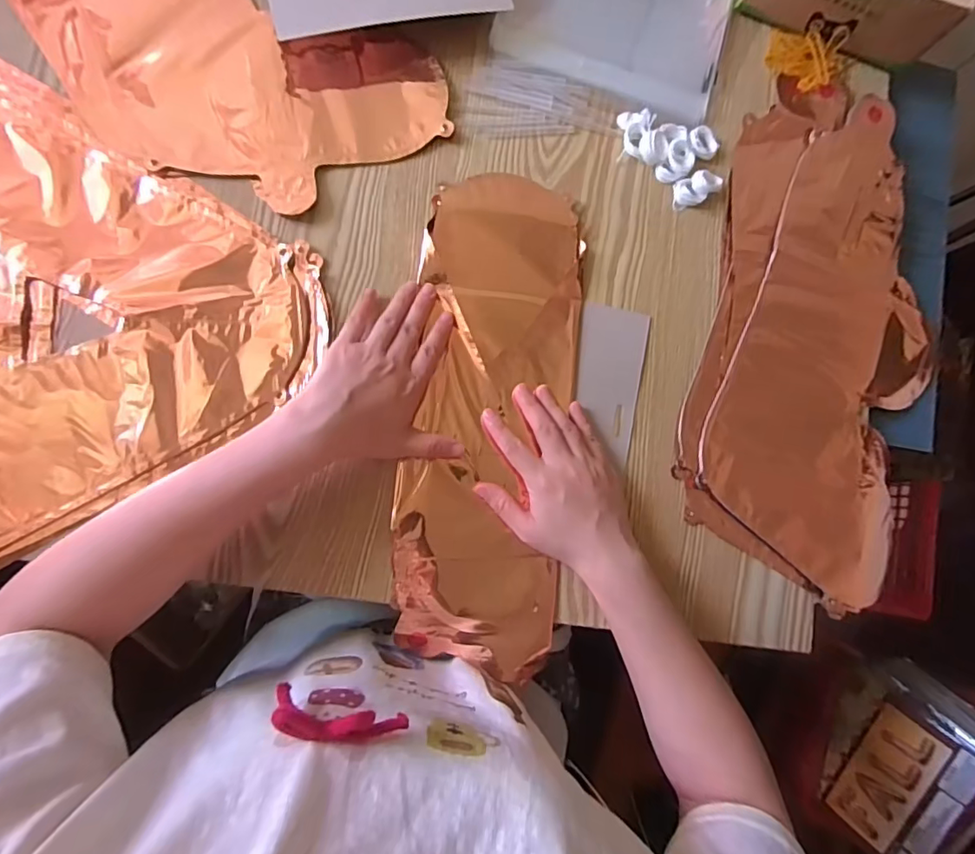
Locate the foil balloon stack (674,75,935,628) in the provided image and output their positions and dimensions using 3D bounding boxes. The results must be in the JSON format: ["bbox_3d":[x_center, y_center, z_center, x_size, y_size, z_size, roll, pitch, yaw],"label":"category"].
[{"bbox_3d":[0.300,-0.081,0.474,0.217,0.021,0.433,15,83,-6],"label":"foil balloon stack"}]

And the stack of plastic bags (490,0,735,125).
[{"bbox_3d":[0.125,-0.401,0.480,0.205,0.008,0.228,17,82,-6],"label":"stack of plastic bags"}]

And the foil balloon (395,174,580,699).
[{"bbox_3d":[0.003,-0.010,0.439,0.134,0.010,0.392,7,85,-7],"label":"foil balloon"}]

